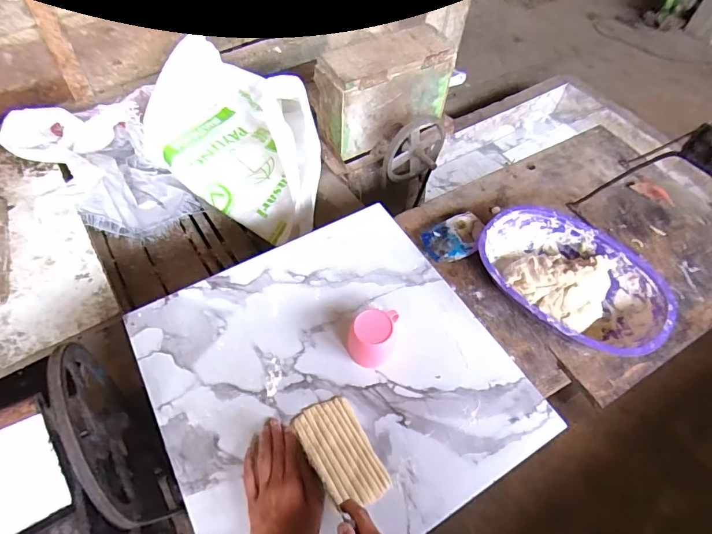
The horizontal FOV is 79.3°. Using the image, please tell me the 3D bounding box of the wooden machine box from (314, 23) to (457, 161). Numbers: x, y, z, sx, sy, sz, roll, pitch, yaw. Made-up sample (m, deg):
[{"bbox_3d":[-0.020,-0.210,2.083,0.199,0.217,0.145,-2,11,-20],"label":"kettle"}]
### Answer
[{"bbox_3d":[0.073,-0.469,1.142,0.344,0.219,0.138,-26,61,-21],"label":"wooden machine box"}]

